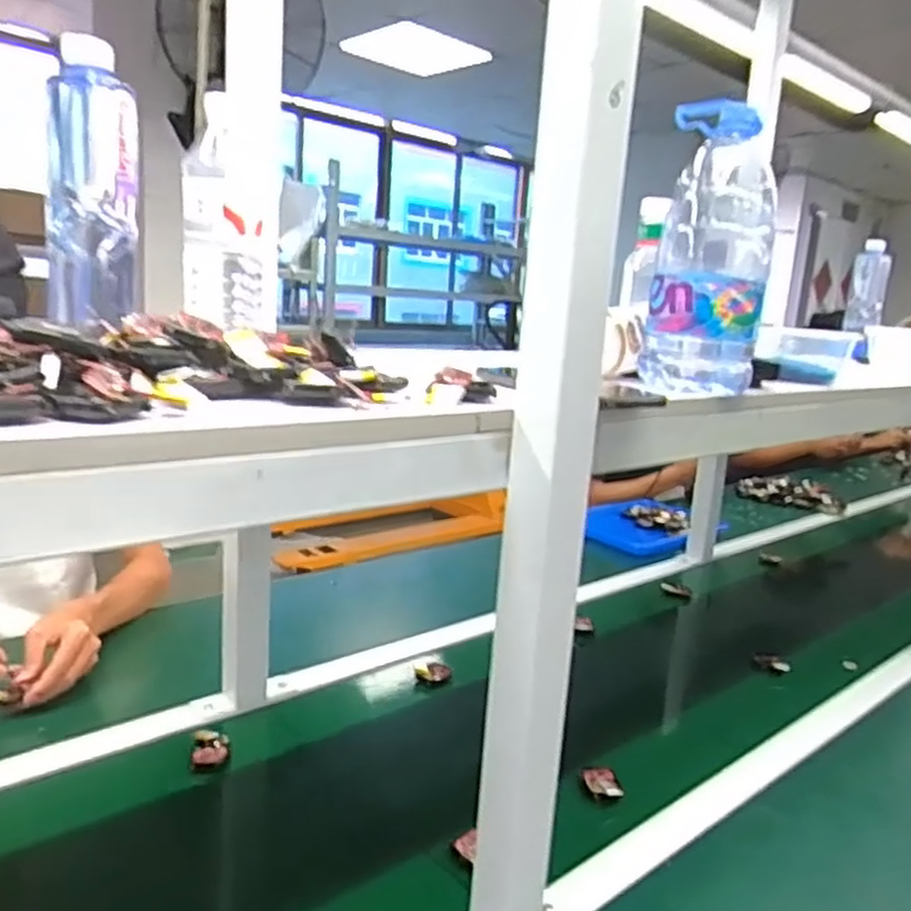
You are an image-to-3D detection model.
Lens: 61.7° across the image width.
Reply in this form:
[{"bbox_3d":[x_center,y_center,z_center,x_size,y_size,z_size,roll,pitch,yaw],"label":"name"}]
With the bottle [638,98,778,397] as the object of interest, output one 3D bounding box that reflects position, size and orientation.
[{"bbox_3d":[0.228,-0.180,0.676,0.098,0.246,0.115,8,12,16],"label":"bottle"}]

